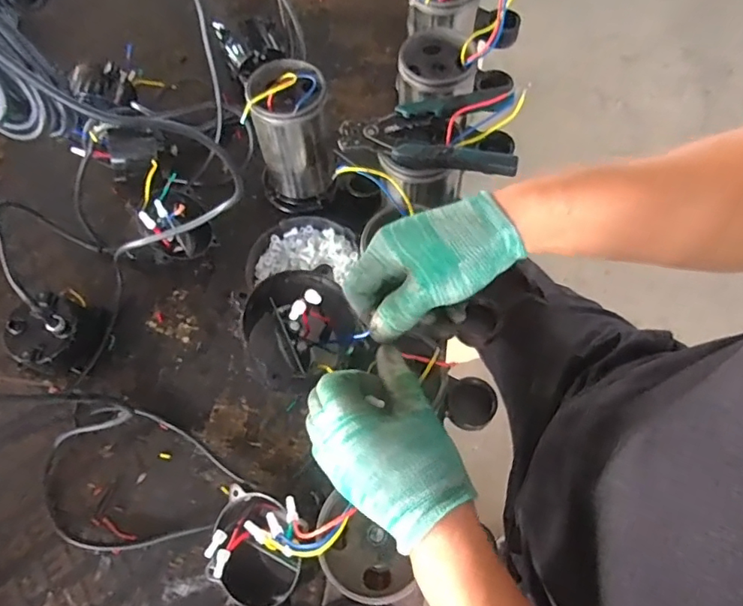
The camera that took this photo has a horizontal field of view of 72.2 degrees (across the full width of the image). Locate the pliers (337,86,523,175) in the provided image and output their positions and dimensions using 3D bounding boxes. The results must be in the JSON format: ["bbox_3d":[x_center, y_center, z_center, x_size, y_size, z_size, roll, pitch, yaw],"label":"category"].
[{"bbox_3d":[0.058,-0.182,0.530,0.179,0.023,0.096,7,66,5],"label":"pliers"}]

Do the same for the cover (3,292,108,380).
[{"bbox_3d":[-0.385,0.037,0.619,0.081,0.078,0.100,21,68,11],"label":"cover"}]

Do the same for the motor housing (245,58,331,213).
[{"bbox_3d":[-0.099,-0.200,0.657,0.091,0.186,0.099,-2,66,1],"label":"motor housing"}]

